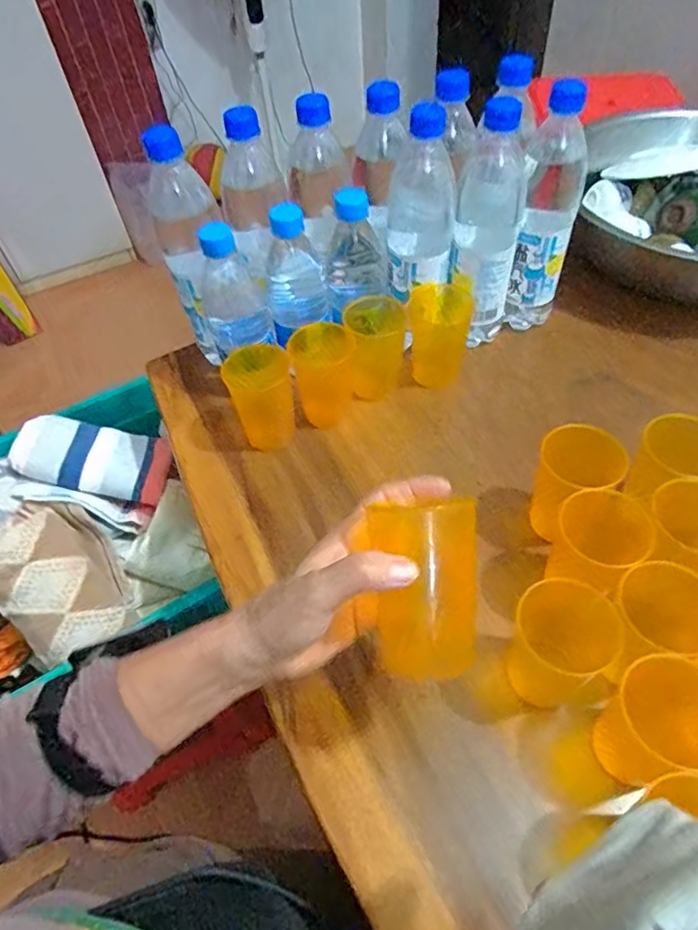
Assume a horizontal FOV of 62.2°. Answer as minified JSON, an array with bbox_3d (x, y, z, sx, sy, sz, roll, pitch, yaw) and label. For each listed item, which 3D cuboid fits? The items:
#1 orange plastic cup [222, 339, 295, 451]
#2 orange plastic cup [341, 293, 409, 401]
[{"bbox_3d":[-0.083,-0.067,0.555,0.062,0.073,0.068,-2,52,3],"label":"orange plastic cup"},{"bbox_3d":[0.028,-0.119,0.593,0.063,0.080,0.071,-2,52,3],"label":"orange plastic cup"}]

